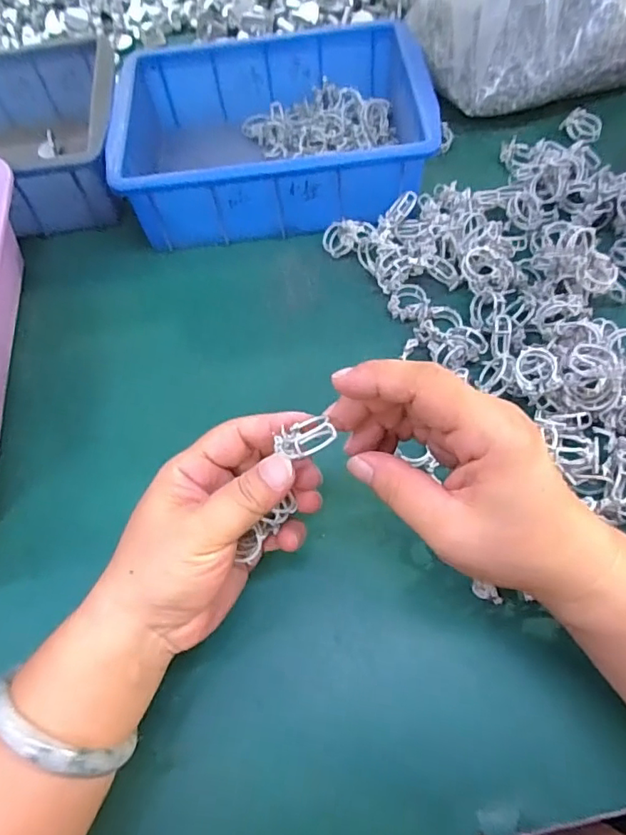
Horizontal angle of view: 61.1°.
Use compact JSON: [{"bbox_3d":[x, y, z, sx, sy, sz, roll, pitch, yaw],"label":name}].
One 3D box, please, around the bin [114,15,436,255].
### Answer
[{"bbox_3d":[-0.032,-0.233,0.440,0.246,0.070,0.183,-2,62,3],"label":"bin"}]

